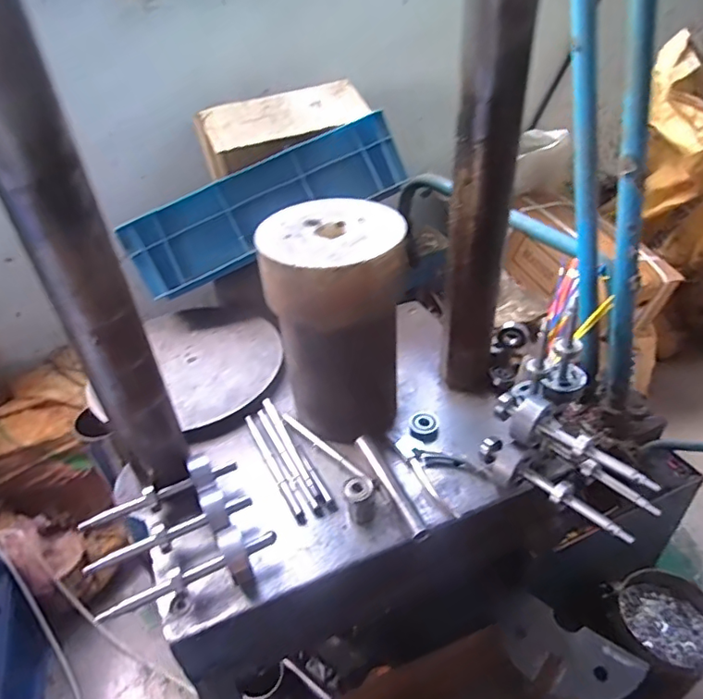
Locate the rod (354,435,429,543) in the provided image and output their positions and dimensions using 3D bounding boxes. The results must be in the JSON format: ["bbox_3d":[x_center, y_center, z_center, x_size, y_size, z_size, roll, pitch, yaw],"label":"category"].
[{"bbox_3d":[0.041,0.146,0.576,0.016,0.015,0.141,-19,41,-17],"label":"rod"}]

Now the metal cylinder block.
[{"bbox_3d":[-0.012,-0.018,0.596,0.145,0.252,0.133,-5,38,-1],"label":"metal cylinder block"}]

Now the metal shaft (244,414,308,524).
[{"bbox_3d":[-0.089,0.133,0.608,0.010,0.013,0.162,-21,41,-20],"label":"metal shaft"}]

